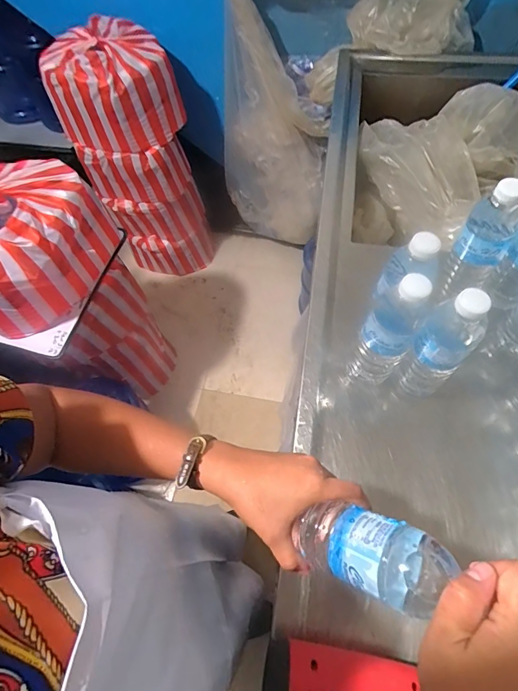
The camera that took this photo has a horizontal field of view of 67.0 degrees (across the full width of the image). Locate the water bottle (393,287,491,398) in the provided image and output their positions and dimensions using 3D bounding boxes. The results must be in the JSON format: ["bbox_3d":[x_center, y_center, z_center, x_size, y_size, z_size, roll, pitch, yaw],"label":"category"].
[{"bbox_3d":[0.214,0.009,0.471,0.053,0.199,0.059,-42,68,-17],"label":"water bottle"}]

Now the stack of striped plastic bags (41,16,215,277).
[{"bbox_3d":[-0.409,-0.620,1.391,0.357,0.755,0.313,-23,64,-9],"label":"stack of striped plastic bags"}]

